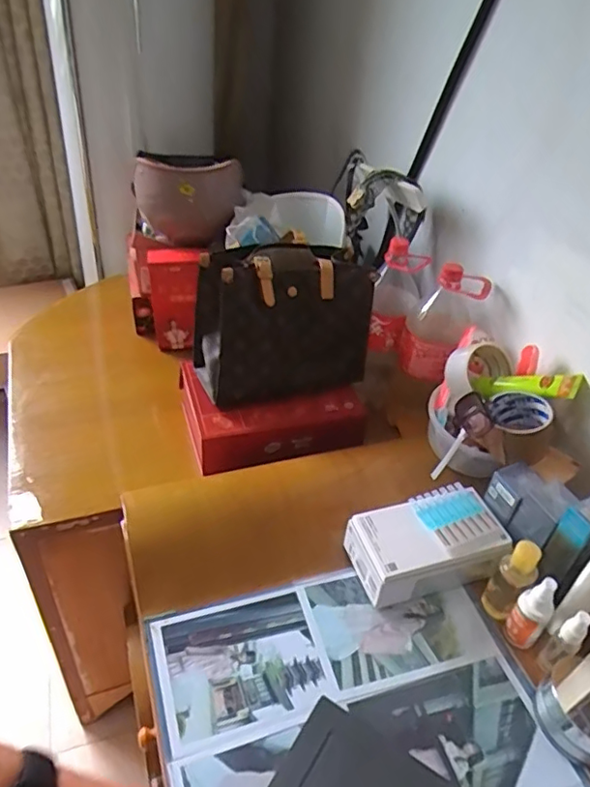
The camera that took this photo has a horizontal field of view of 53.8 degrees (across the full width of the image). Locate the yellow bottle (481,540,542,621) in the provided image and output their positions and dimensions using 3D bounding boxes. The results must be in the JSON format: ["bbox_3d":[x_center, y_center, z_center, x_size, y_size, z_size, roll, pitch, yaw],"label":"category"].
[{"bbox_3d":[0.253,0.226,0.687,0.040,0.120,0.035,29,44,25],"label":"yellow bottle"}]

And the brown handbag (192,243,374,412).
[{"bbox_3d":[-0.022,-0.121,0.973,0.269,0.197,0.169,-12,43,-21],"label":"brown handbag"}]

